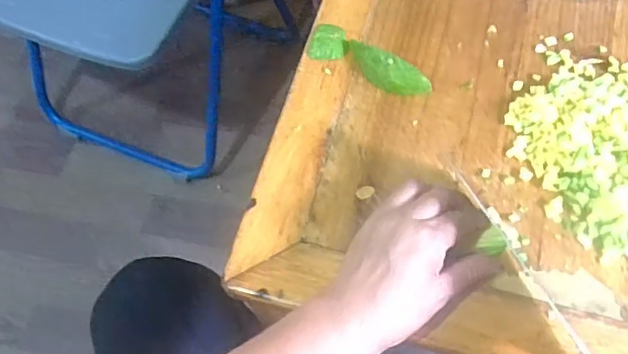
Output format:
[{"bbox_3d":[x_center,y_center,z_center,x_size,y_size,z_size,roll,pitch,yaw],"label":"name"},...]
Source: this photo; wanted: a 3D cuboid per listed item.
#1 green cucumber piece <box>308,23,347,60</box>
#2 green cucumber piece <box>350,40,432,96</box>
[{"bbox_3d":[0.014,-0.131,0.551,0.033,0.005,0.043,10,63,7],"label":"green cucumber piece"},{"bbox_3d":[0.064,-0.099,0.518,0.086,0.030,0.025,32,67,17],"label":"green cucumber piece"}]

